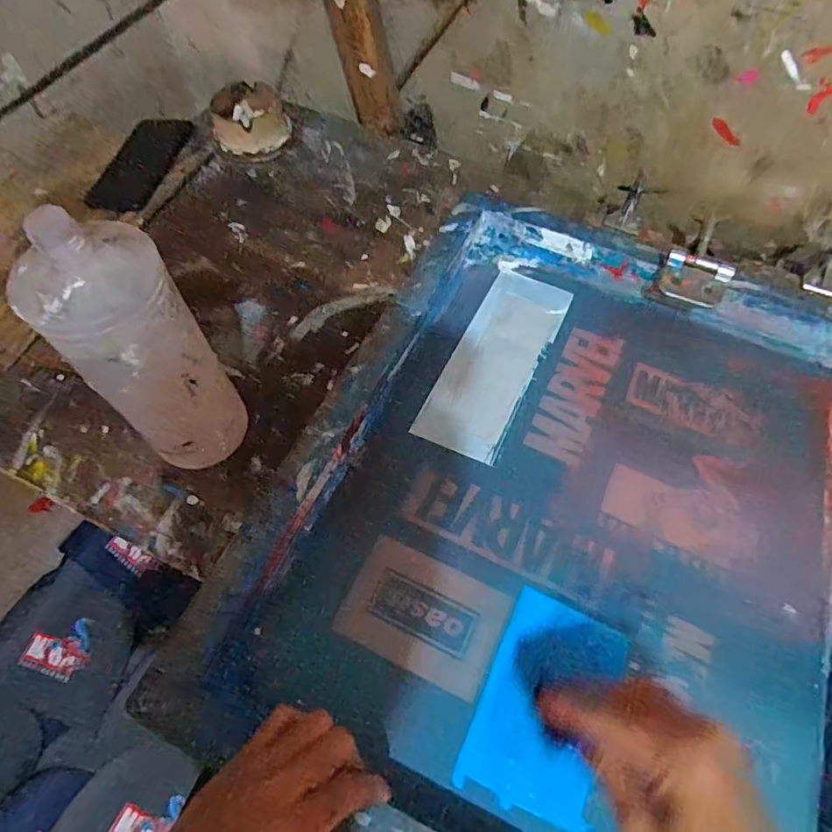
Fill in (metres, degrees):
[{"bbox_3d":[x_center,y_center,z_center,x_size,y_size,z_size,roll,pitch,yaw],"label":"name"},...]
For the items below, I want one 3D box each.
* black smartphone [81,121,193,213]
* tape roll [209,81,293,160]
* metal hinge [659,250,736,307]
[{"bbox_3d":[-0.328,-0.304,0.639,0.074,0.009,0.179,5,62,2],"label":"black smartphone"},{"bbox_3d":[-0.201,-0.357,0.651,0.090,0.045,0.082,-16,64,-9],"label":"tape roll"},{"bbox_3d":[0.264,-0.128,0.507,0.059,0.014,0.042,21,97,6],"label":"metal hinge"}]

